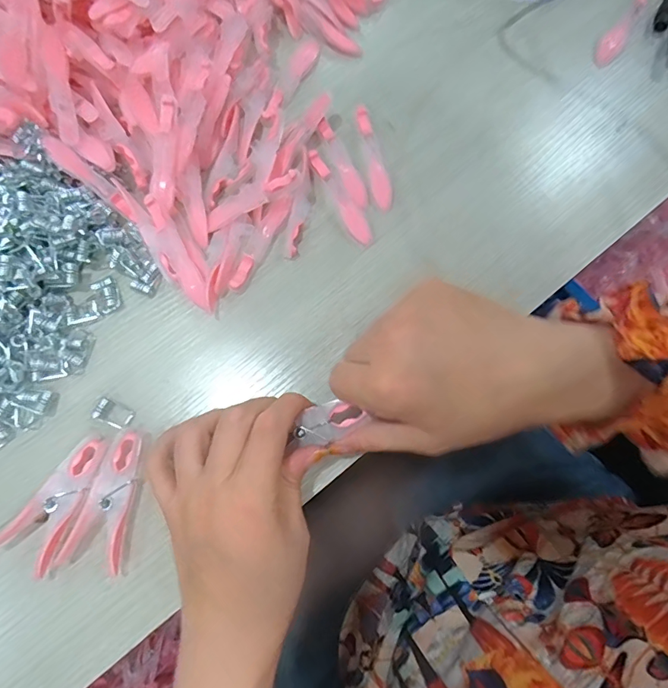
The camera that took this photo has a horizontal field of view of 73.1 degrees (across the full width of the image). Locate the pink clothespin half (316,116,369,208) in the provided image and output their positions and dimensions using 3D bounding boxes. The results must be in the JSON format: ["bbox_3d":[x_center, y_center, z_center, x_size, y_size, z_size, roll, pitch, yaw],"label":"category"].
[{"bbox_3d":[0.005,-0.128,0.314,0.013,0.004,0.074,-24,81,-5],"label":"pink clothespin half"}]

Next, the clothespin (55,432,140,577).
[{"bbox_3d":[-0.131,0.091,0.265,0.032,0.010,0.075,14,80,2],"label":"clothespin"}]

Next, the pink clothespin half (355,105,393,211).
[{"bbox_3d":[0.027,-0.132,0.317,0.014,0.004,0.081,-14,80,-3],"label":"pink clothespin half"}]

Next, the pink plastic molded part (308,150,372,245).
[{"bbox_3d":[0.003,-0.101,0.308,0.013,0.004,0.077,-32,81,-6],"label":"pink plastic molded part"}]

